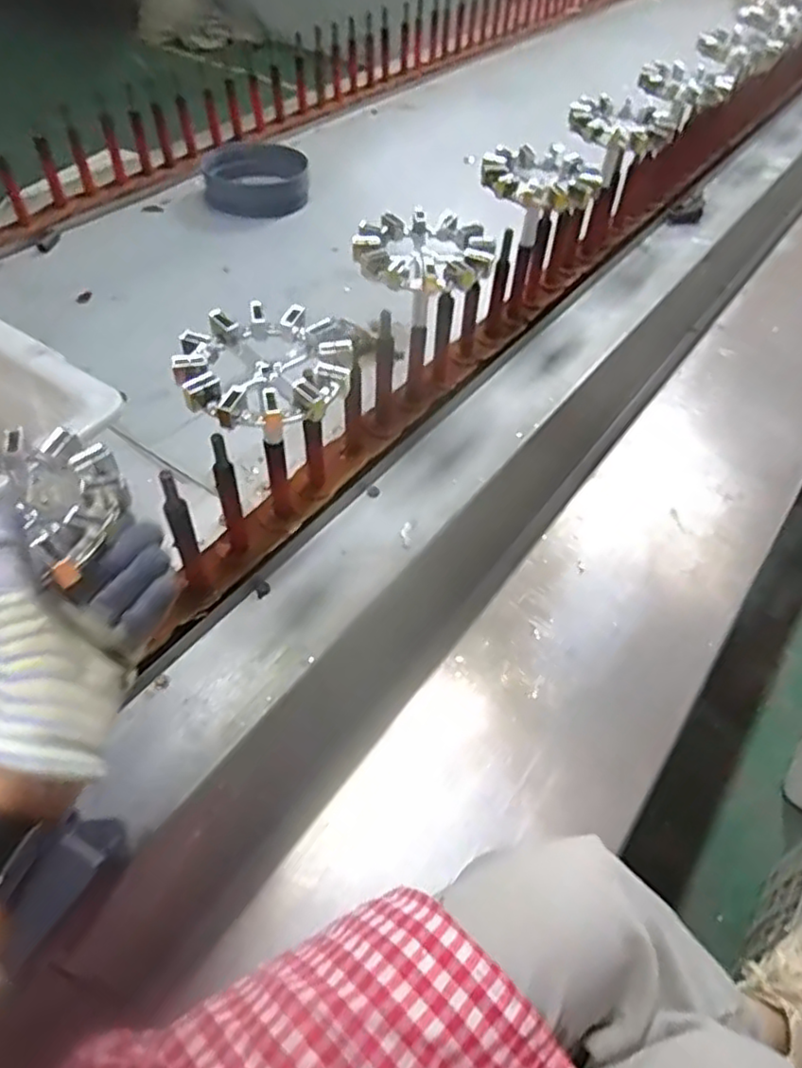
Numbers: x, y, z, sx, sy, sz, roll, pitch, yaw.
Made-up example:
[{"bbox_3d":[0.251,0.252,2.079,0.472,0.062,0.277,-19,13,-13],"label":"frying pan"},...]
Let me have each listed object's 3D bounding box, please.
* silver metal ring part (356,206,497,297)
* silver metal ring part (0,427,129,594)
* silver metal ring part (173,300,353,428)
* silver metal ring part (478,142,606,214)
[{"bbox_3d":[0.022,-0.254,0.611,0.120,0.028,0.118,1,50,-1],"label":"silver metal ring part"},{"bbox_3d":[-0.221,-0.010,0.387,0.115,0.023,0.117,1,50,-1],"label":"silver metal ring part"},{"bbox_3d":[-0.102,-0.125,0.504,0.119,0.033,0.119,-11,51,-10],"label":"silver metal ring part"},{"bbox_3d":[0.150,-0.388,0.729,0.121,0.028,0.143,6,50,4],"label":"silver metal ring part"}]

